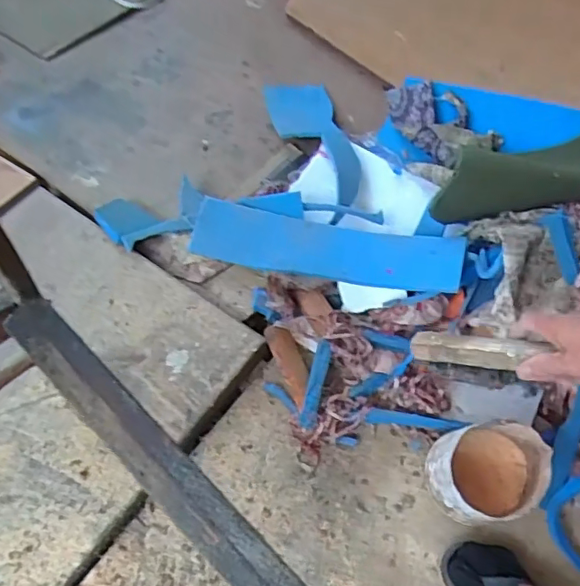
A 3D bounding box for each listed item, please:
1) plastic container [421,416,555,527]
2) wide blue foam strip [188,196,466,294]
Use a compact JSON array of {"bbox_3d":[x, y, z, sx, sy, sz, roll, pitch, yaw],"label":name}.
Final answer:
[{"bbox_3d":[0.320,0.299,0.926,0.158,0.124,0.169,4,58,-6],"label":"plastic container"},{"bbox_3d":[0.062,-0.093,1.106,0.536,0.030,0.135,11,63,15],"label":"wide blue foam strip"}]

